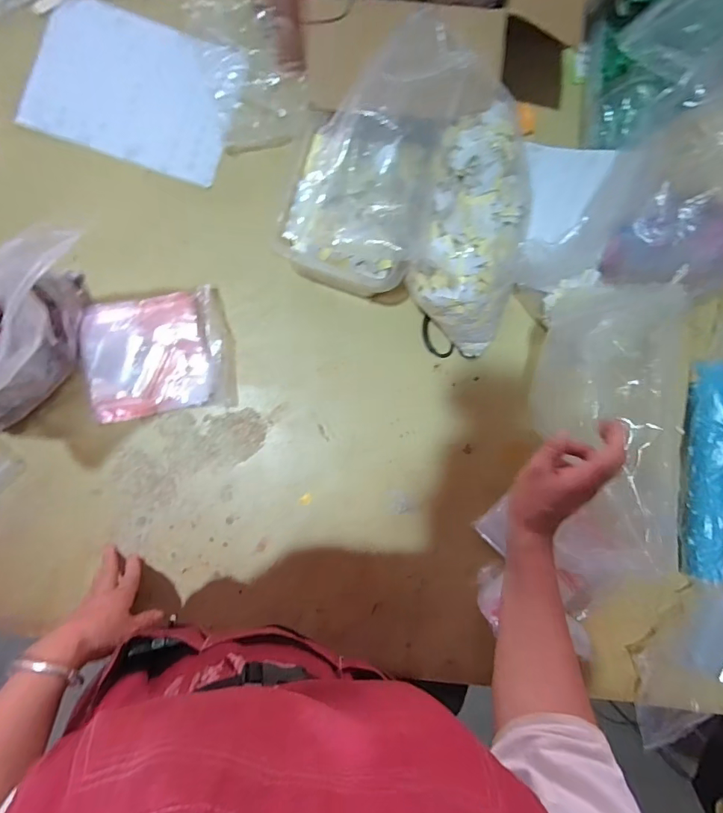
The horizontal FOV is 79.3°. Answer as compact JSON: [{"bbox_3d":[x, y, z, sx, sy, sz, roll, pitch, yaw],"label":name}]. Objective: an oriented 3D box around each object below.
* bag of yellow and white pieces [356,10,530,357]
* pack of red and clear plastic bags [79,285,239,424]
[{"bbox_3d":[0.123,-0.241,0.540,0.172,0.082,0.380,-20,116,-6],"label":"bag of yellow and white pieces"},{"bbox_3d":[-0.278,-0.072,0.602,0.193,0.043,0.166,-8,90,-6],"label":"pack of red and clear plastic bags"}]

